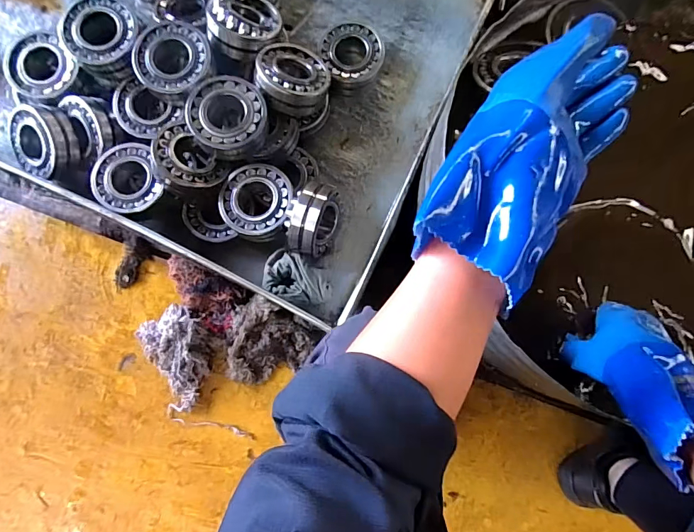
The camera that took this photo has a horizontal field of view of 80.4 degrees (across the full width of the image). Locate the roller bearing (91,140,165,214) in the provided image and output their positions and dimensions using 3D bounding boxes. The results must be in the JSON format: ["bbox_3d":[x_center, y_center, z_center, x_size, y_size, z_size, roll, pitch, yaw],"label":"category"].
[{"bbox_3d":[-0.338,-0.136,0.626,0.095,0.029,0.119,-27,83,-3],"label":"roller bearing"}]

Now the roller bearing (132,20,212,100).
[{"bbox_3d":[-0.260,-0.308,0.621,0.110,0.042,0.110,0,83,1],"label":"roller bearing"}]

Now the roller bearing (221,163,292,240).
[{"bbox_3d":[-0.139,-0.101,0.639,0.108,0.049,0.112,0,85,-1],"label":"roller bearing"}]

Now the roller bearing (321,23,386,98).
[{"bbox_3d":[0.008,-0.355,0.696,0.108,0.040,0.109,0,83,1],"label":"roller bearing"}]

